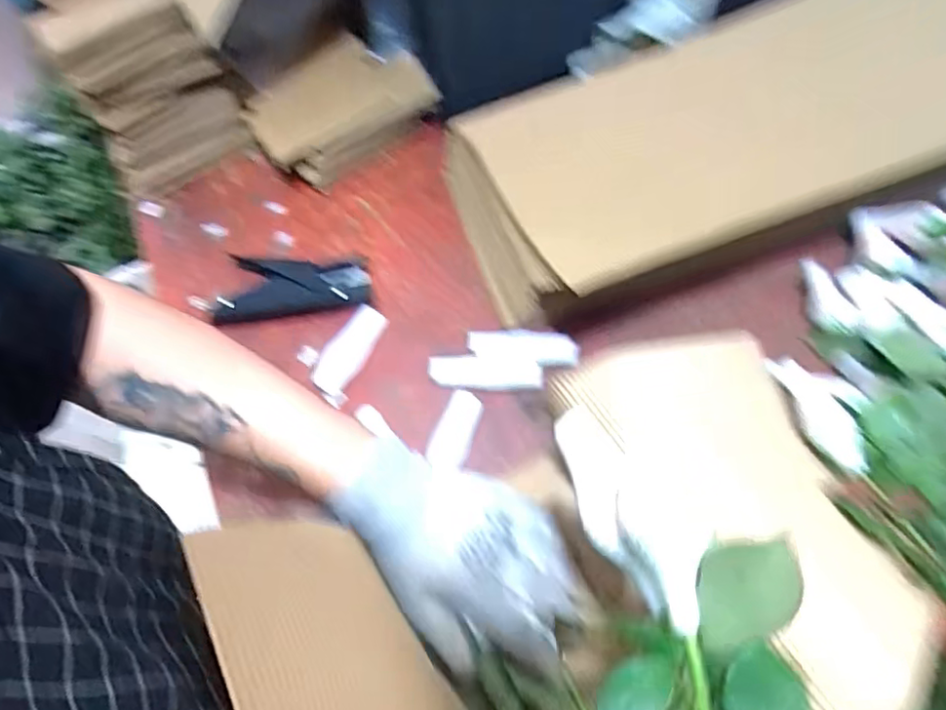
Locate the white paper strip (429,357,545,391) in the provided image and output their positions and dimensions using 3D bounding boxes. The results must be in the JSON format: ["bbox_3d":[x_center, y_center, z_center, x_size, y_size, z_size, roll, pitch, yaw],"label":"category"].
[{"bbox_3d":[0.010,0.015,0.530,0.099,0.005,0.030,1,70,16],"label":"white paper strip"}]

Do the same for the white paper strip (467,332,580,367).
[{"bbox_3d":[0.043,-0.007,0.531,0.099,0.004,0.035,2,55,20],"label":"white paper strip"}]

